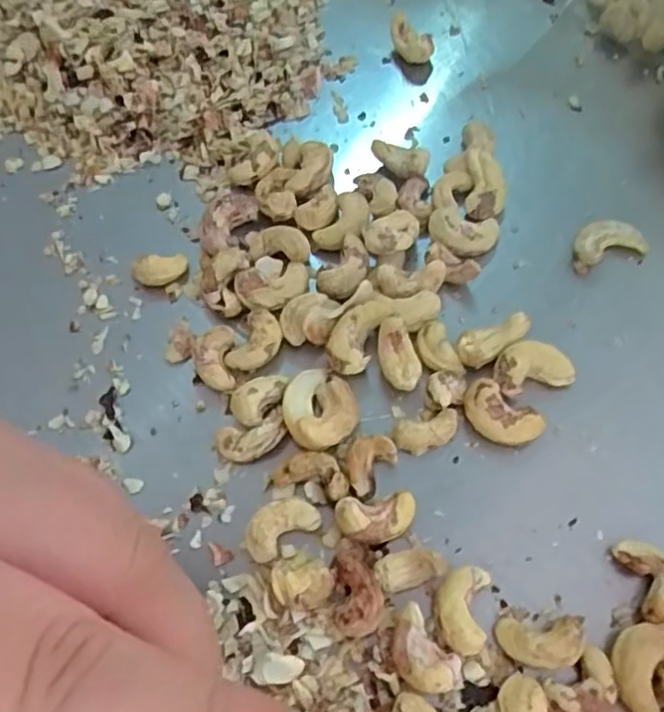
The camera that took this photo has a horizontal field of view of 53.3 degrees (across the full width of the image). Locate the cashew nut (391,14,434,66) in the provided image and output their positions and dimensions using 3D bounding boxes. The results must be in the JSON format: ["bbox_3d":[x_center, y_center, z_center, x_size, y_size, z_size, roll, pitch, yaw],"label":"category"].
[{"bbox_3d":[0.036,-0.143,0.299,0.015,0.012,0.022,-16,64,-4],"label":"cashew nut"}]

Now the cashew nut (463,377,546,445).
[{"bbox_3d":[0.056,0.021,0.222,0.026,0.012,0.015,35,71,19],"label":"cashew nut"}]

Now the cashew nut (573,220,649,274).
[{"bbox_3d":[0.105,-0.043,0.254,0.028,0.007,0.016,-15,64,-4],"label":"cashew nut"}]

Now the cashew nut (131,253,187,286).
[{"bbox_3d":[-0.066,-0.033,0.255,0.020,0.012,0.009,-25,65,-9],"label":"cashew nut"}]

